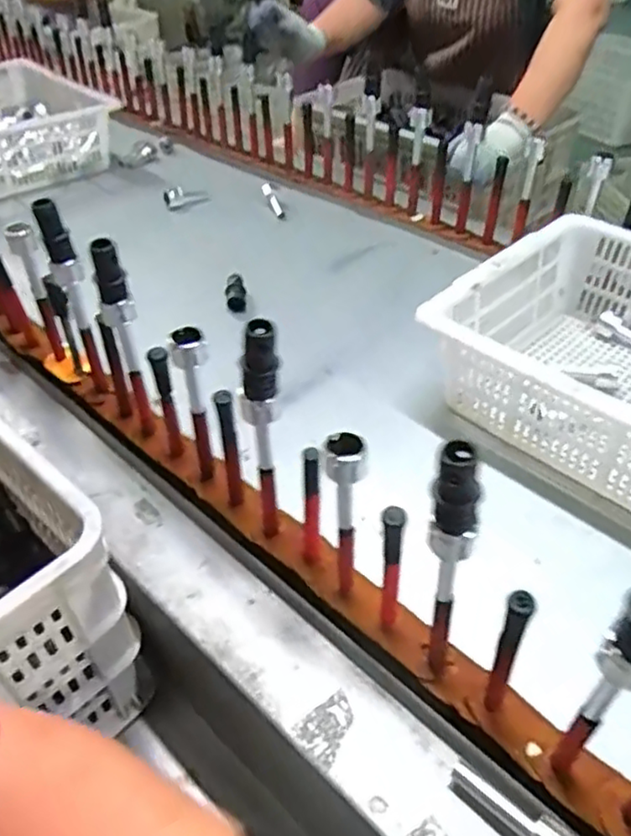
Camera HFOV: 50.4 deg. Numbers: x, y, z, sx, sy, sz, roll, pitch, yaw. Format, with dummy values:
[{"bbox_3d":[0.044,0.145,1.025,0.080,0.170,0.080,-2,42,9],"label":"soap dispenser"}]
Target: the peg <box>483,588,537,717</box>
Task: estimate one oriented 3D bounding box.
[{"bbox_3d":[0.136,0.173,0.486,0.017,0.148,0.022,19,47,20],"label":"peg"}]

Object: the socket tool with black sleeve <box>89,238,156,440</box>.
[{"bbox_3d":[-0.195,-0.075,0.703,0.031,0.246,0.030,-16,46,-16],"label":"socket tool with black sleeve"}]

